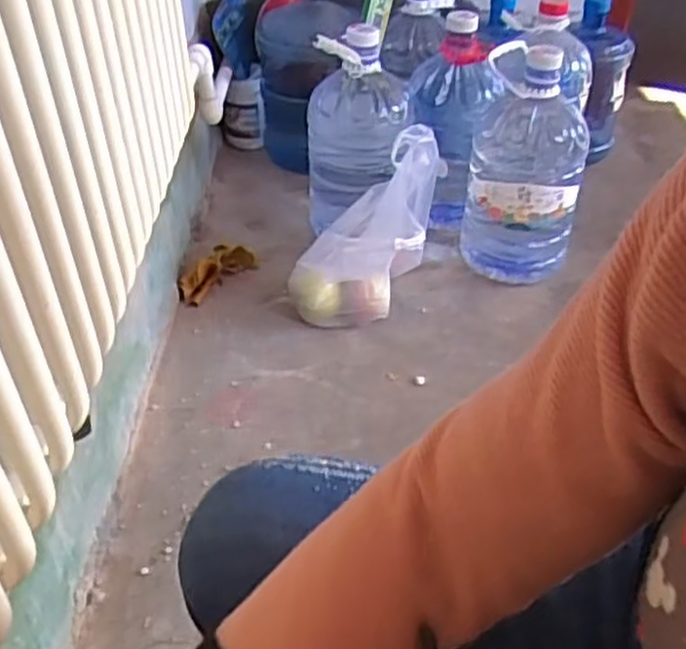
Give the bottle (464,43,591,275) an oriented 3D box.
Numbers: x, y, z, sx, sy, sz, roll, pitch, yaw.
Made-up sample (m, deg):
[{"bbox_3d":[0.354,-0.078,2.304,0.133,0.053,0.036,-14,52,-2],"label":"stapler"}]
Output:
[{"bbox_3d":[0.338,-0.287,1.418,0.202,0.403,0.202,8,38,8],"label":"bottle"}]

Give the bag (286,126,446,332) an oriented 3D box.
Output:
[{"bbox_3d":[0.041,-0.171,1.330,0.218,0.308,0.255,10,39,11],"label":"bag"}]

